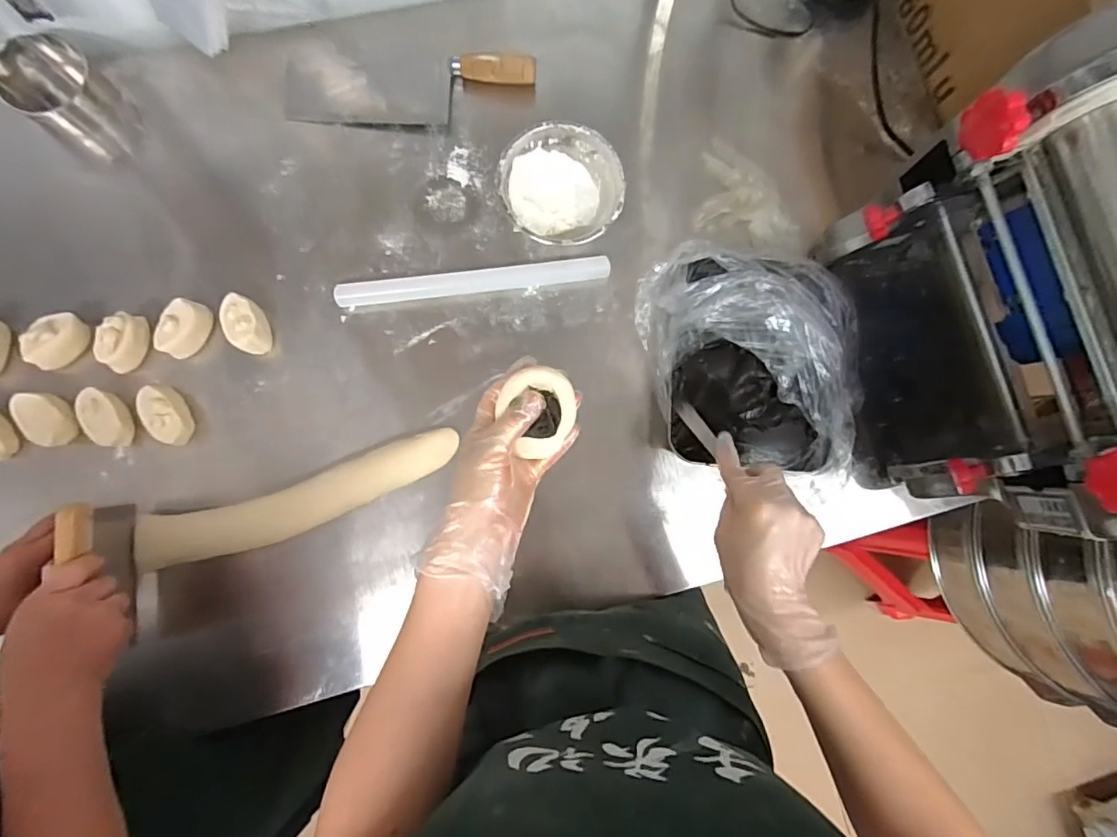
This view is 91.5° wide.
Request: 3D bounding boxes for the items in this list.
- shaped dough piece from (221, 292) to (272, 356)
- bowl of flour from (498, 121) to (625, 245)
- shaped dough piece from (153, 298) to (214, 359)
[{"bbox_3d":[-0.356,-0.106,0.626,0.039,0.041,0.065,-31,87,-7],"label":"shaped dough piece"},{"bbox_3d":[0.003,-0.276,0.660,0.140,0.050,0.141,0,84,-4],"label":"bowl of flour"},{"bbox_3d":[-0.426,-0.102,0.620,0.037,0.037,0.064,27,83,-1],"label":"shaped dough piece"}]

